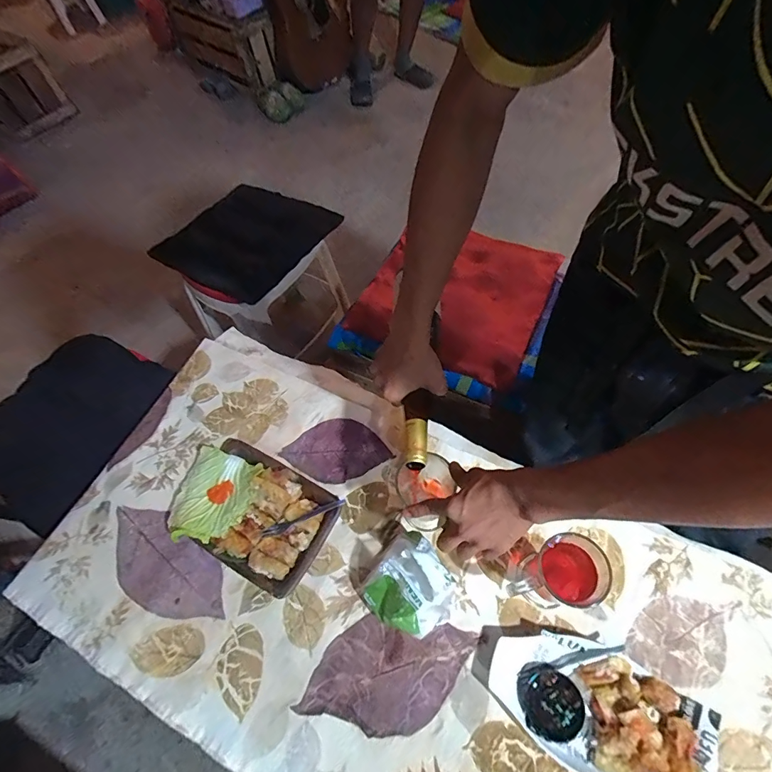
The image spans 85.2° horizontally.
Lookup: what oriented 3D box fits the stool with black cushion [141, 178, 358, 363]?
[{"bbox_3d":[-0.323,-0.288,1.162,0.296,0.361,0.384,31,66,19],"label":"stool with black cushion"}]

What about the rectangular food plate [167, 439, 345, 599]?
[{"bbox_3d":[-0.204,0.183,0.628,0.243,0.049,0.155,23,63,18],"label":"rectangular food plate"}]

